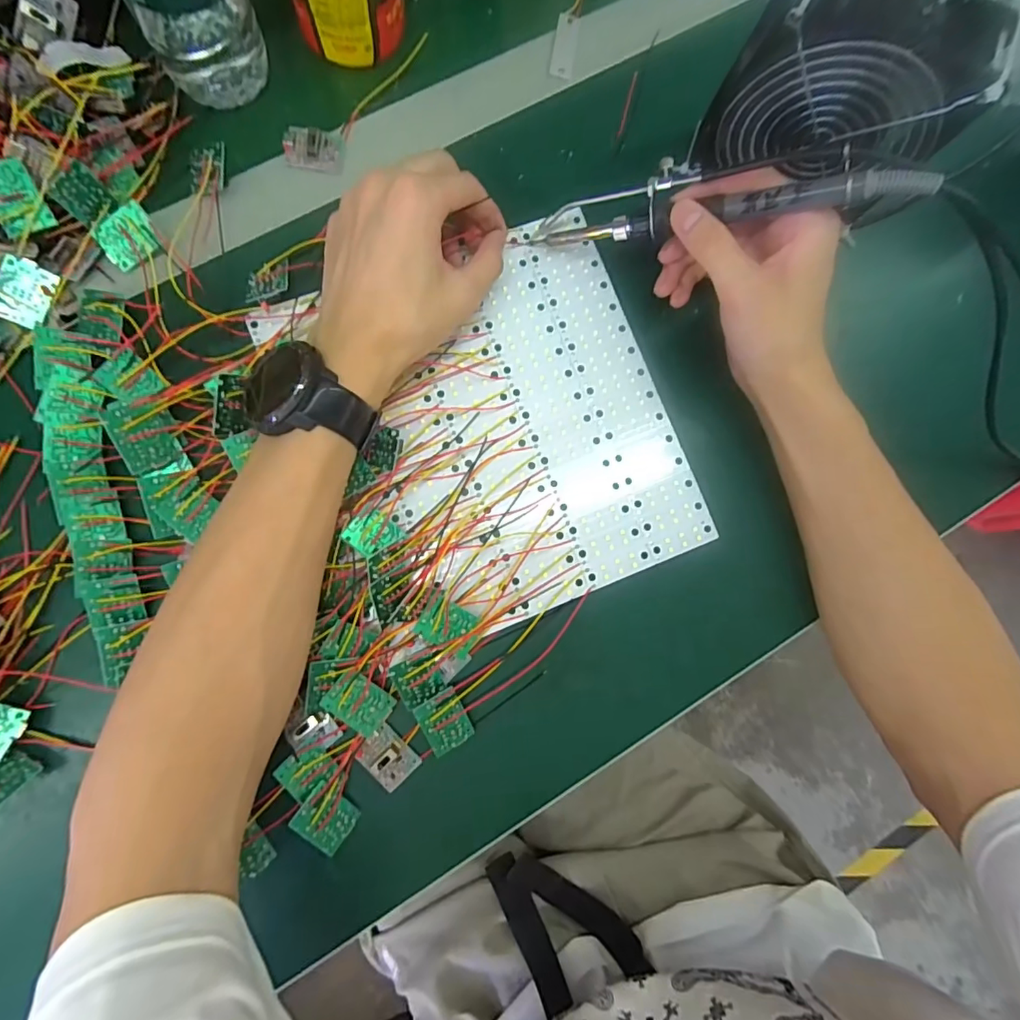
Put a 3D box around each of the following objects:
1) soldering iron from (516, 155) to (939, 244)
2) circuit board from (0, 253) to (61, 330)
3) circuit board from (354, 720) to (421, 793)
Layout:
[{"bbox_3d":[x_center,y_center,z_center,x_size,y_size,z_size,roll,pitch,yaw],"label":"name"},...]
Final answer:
[{"bbox_3d":[0.111,-0.176,0.299,0.211,0.028,0.039,8,84,27],"label":"soldering iron"},{"bbox_3d":[-0.282,-0.125,0.301,0.026,0.004,0.035,25,93,-24],"label":"circuit board"},{"bbox_3d":[-0.072,0.147,0.306,0.025,0.009,0.035,-40,99,-9],"label":"circuit board"}]

